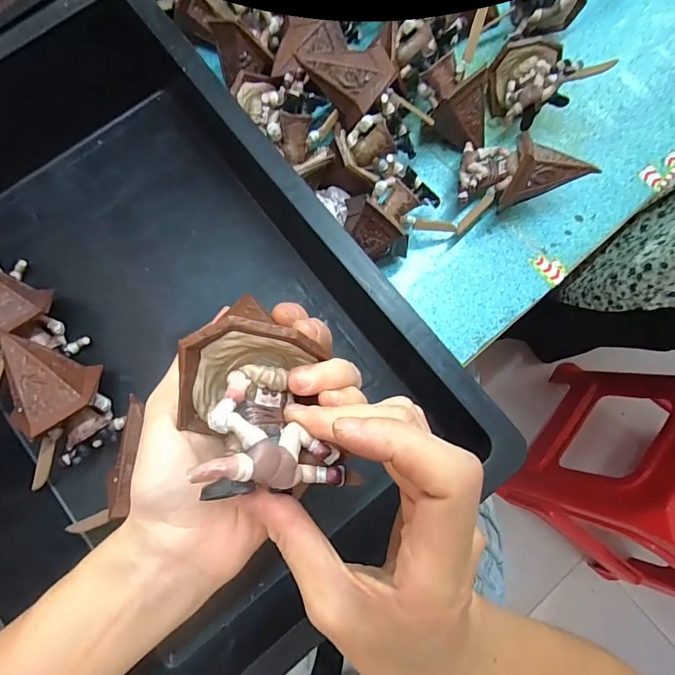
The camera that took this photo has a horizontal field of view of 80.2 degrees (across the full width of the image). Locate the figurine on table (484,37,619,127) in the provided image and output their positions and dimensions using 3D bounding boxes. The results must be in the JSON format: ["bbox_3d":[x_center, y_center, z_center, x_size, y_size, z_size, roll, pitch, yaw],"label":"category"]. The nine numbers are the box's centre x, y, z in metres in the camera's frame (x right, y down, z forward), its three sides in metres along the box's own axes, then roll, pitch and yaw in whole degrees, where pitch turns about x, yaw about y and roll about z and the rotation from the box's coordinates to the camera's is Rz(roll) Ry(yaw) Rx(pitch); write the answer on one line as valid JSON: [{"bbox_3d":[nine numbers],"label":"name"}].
[{"bbox_3d":[0.176,-0.227,0.357,0.080,0.065,0.066,-12,80,-2],"label":"figurine on table"}]

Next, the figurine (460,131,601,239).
[{"bbox_3d":[0.145,-0.143,0.339,0.097,0.061,0.066,-19,81,-4],"label":"figurine"}]

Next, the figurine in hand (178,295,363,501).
[{"bbox_3d":[-0.027,0.027,0.158,0.085,0.041,0.059,37,82,6],"label":"figurine in hand"}]

